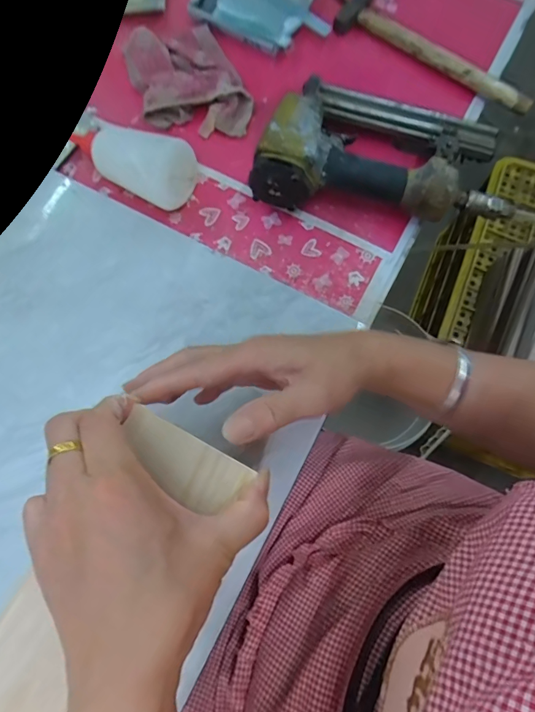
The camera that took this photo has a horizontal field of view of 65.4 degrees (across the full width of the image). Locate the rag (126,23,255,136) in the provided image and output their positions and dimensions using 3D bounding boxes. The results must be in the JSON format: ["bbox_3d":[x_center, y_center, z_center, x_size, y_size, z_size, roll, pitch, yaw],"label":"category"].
[{"bbox_3d":[-0.090,-0.313,0.468,0.114,0.021,0.156,-21,76,-7],"label":"rag"}]

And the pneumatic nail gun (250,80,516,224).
[{"bbox_3d":[0.124,-0.208,0.422,0.264,0.064,0.146,8,74,1],"label":"pneumatic nail gun"}]

